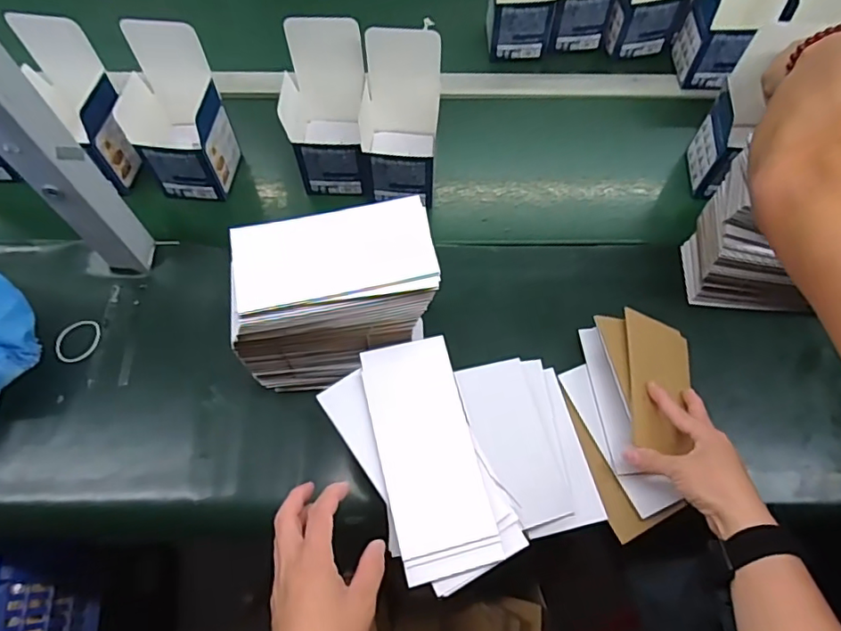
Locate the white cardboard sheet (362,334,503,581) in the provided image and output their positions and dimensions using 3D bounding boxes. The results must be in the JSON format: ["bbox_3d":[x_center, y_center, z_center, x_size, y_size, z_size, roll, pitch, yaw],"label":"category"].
[{"bbox_3d":[0.006,0.114,0.459,0.078,0.011,0.192,-12,66,-7],"label":"white cardboard sheet"}]

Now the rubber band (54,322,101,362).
[{"bbox_3d":[-0.375,0.028,0.595,0.043,0.004,0.050,10,65,3],"label":"rubber band"}]

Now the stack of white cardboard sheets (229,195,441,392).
[{"bbox_3d":[-0.080,-0.003,0.515,0.178,0.189,0.094,-10,66,-6],"label":"stack of white cardboard sheets"}]

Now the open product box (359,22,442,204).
[{"bbox_3d":[-0.027,-0.216,0.617,0.097,0.159,0.106,-1,65,-2],"label":"open product box"}]

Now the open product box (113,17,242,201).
[{"bbox_3d":[-0.282,-0.227,0.622,0.096,0.171,0.102,8,65,2],"label":"open product box"}]

